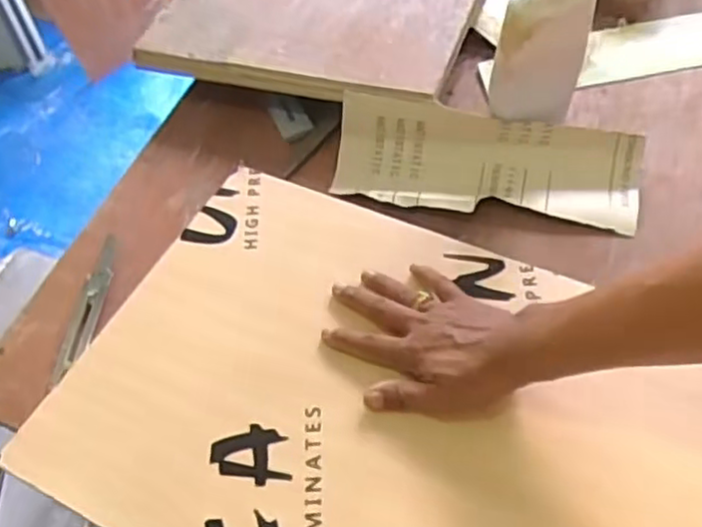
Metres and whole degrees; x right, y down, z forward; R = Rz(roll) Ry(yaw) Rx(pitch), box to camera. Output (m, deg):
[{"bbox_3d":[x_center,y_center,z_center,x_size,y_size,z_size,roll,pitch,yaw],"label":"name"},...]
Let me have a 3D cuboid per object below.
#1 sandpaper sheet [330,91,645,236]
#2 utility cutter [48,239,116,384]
[{"bbox_3d":[0.136,-0.098,0.713,0.312,0.064,0.101,8,60,13],"label":"sandpaper sheet"},{"bbox_3d":[-0.263,0.046,0.686,0.027,0.015,0.151,12,72,12],"label":"utility cutter"}]

